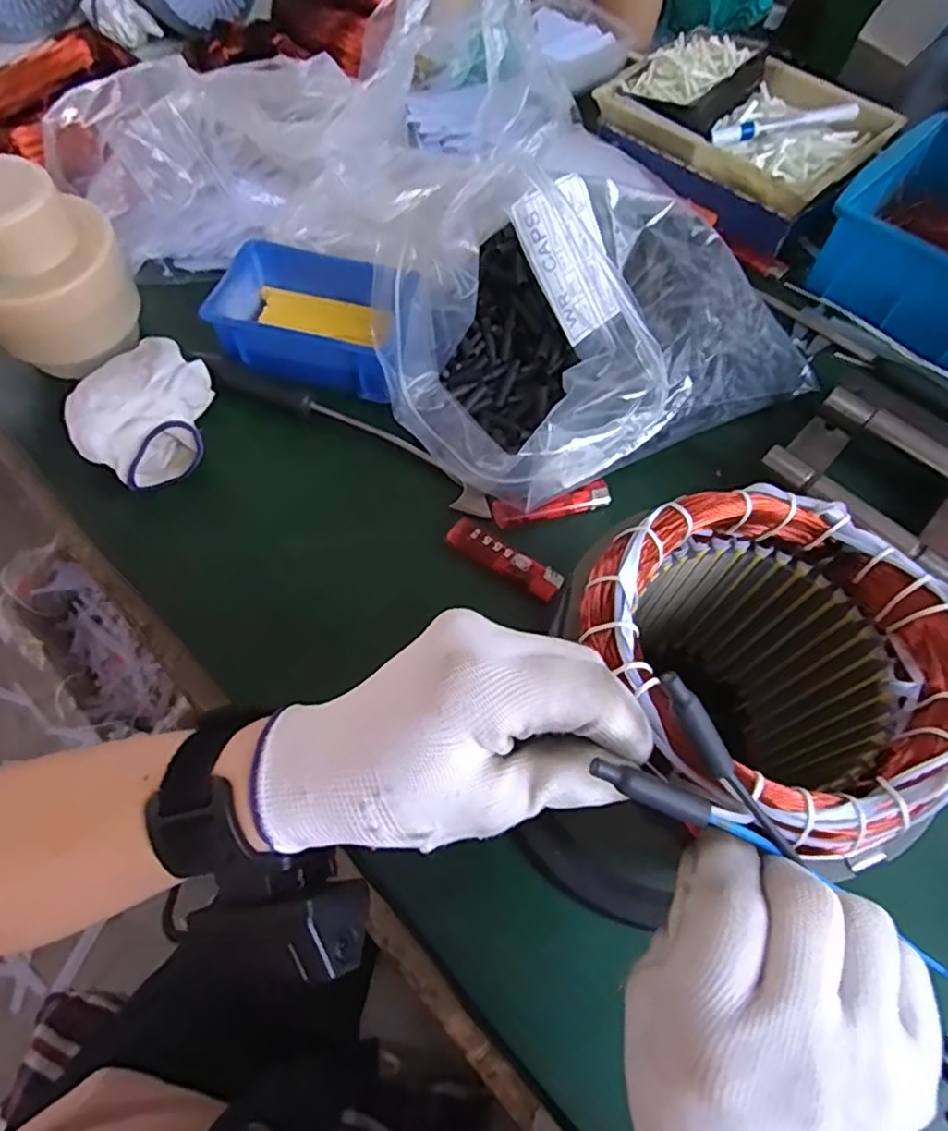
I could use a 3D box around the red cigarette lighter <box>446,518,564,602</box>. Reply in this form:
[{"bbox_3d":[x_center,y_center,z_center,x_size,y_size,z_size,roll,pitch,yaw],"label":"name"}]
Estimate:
[{"bbox_3d":[0.020,-0.004,0.433,0.082,0.011,0.019,32,64,14],"label":"red cigarette lighter"}]

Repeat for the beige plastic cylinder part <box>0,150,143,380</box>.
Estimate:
[{"bbox_3d":[-0.305,-0.201,0.465,0.109,0.134,0.090,-31,67,-18],"label":"beige plastic cylinder part"}]

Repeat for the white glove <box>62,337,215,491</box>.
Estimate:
[{"bbox_3d":[-0.228,-0.106,0.459,0.092,0.047,0.105,35,65,15],"label":"white glove"}]

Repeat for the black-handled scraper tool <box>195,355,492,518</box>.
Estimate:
[{"bbox_3d":[-0.096,-0.103,0.475,0.250,0.014,0.024,28,64,12],"label":"black-handled scraper tool"}]

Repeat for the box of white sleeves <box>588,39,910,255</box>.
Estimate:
[{"bbox_3d":[0.266,-0.436,0.629,0.192,0.061,0.245,-36,69,-20],"label":"box of white sleeves"}]

